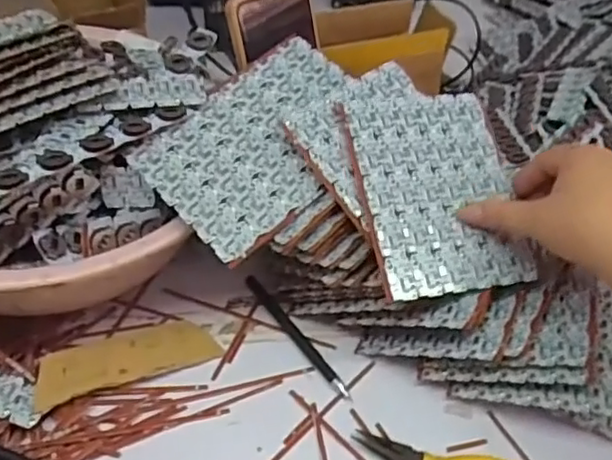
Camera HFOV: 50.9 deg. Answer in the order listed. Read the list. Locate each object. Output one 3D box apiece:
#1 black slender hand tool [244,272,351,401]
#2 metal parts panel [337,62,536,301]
[{"bbox_3d":[-0.008,0.079,0.489,0.008,0.007,0.136,-25,52,-25],"label":"black slender hand tool"},{"bbox_3d":[0.089,-0.041,0.462,0.112,0.009,0.179,-7,69,-16],"label":"metal parts panel"}]

